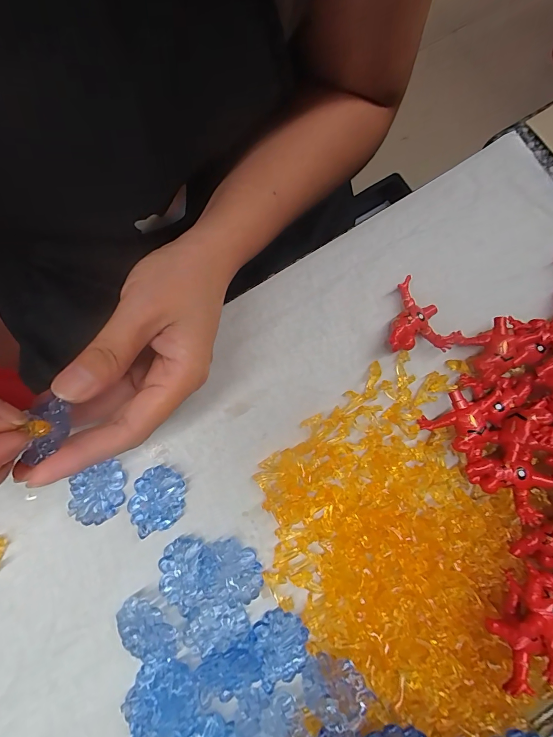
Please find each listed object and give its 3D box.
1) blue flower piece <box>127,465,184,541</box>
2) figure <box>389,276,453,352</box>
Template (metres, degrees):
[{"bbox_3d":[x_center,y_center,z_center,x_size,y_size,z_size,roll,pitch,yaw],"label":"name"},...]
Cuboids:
[{"bbox_3d":[-0.069,0.076,0.208,0.030,0.004,0.037,11,81,1],"label":"blue flower piece"},{"bbox_3d":[0.087,-0.033,0.222,0.035,0.015,0.043,3,81,-1],"label":"figure"}]

